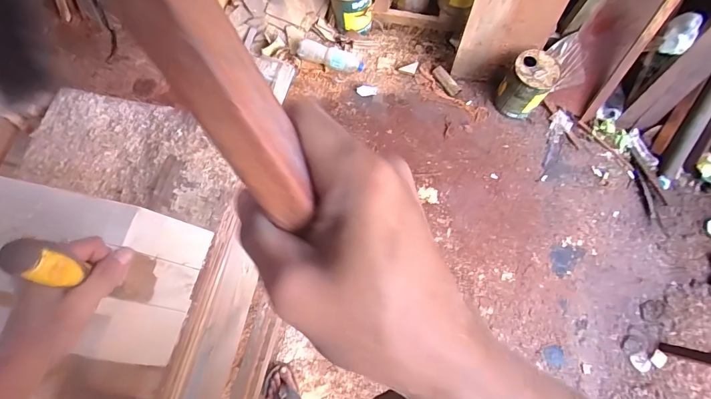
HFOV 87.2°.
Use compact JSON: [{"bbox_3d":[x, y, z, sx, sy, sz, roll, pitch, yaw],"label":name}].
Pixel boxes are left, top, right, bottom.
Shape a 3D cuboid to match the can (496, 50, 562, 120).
[{"bbox_3d":[0.645,-0.431,1.417,0.161,0.197,0.172,34,74,11],"label":"can"}]

